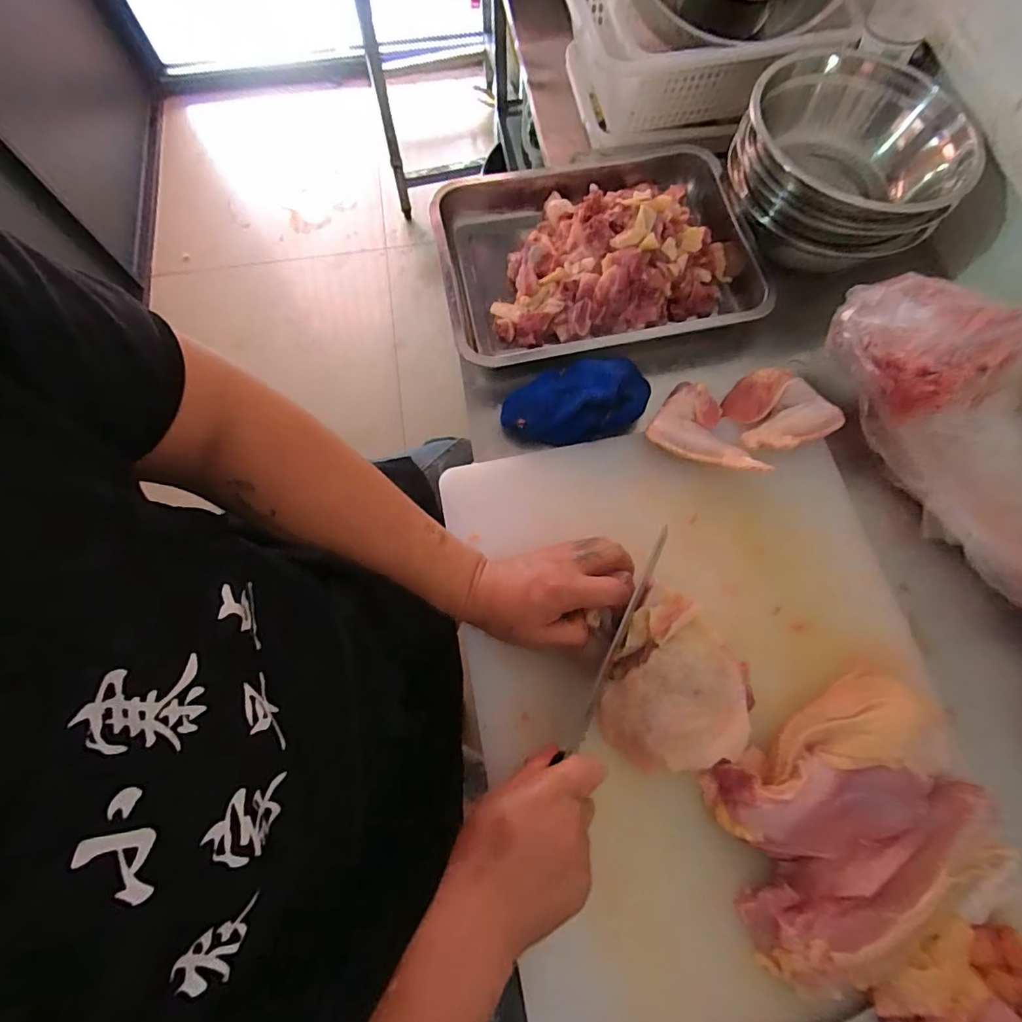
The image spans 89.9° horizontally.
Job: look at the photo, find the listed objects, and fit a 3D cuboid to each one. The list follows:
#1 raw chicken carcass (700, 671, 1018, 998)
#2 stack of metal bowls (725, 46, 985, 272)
[{"bbox_3d":[0.262,0.242,0.400,0.202,0.059,0.175,-20,73,-6],"label":"raw chicken carcass"},{"bbox_3d":[0.361,-0.374,0.555,0.196,0.104,0.231,-38,76,-11],"label":"stack of metal bowls"}]

